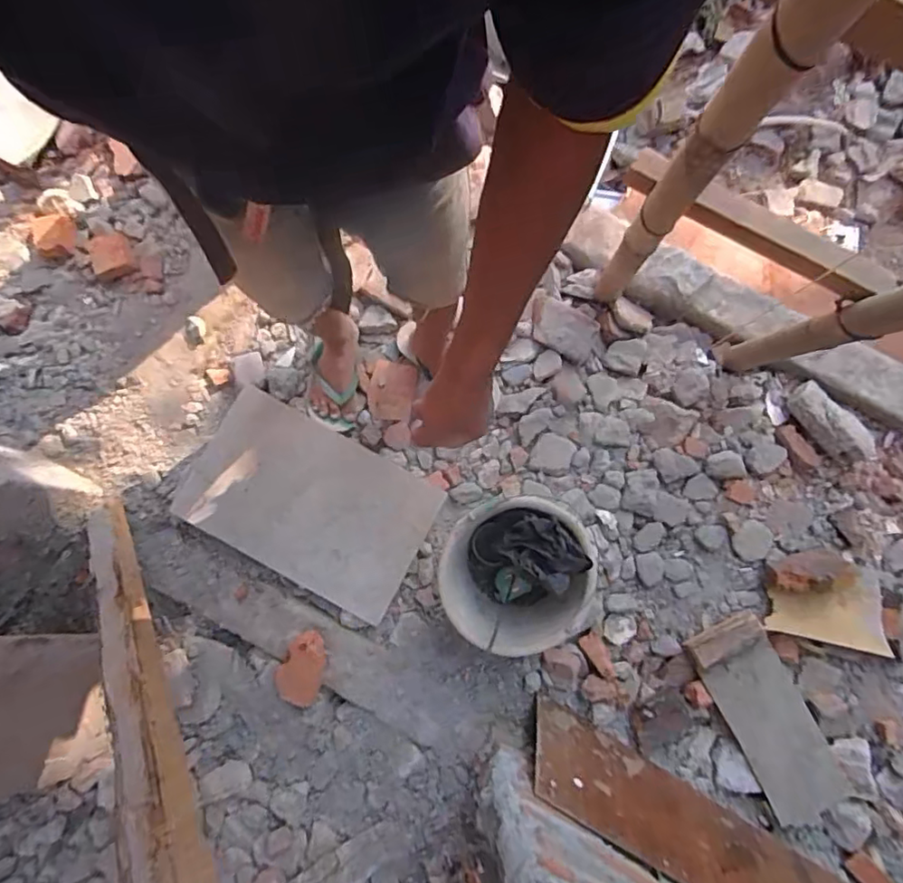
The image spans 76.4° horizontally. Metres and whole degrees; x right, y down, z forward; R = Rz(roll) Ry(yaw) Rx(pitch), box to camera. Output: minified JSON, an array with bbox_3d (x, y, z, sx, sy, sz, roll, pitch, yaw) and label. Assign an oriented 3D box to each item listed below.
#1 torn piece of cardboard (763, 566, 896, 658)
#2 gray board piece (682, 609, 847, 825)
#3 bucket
[{"bbox_3d":[0.772,0.329,1.178,0.234,0.055,0.165,11,81,0],"label":"torn piece of cardboard"},{"bbox_3d":[0.622,0.539,1.129,0.157,0.057,0.390,-27,84,2],"label":"gray board piece"},{"bbox_3d":[0.121,0.255,1.073,0.240,0.271,0.266,14,81,1],"label":"bucket"}]

